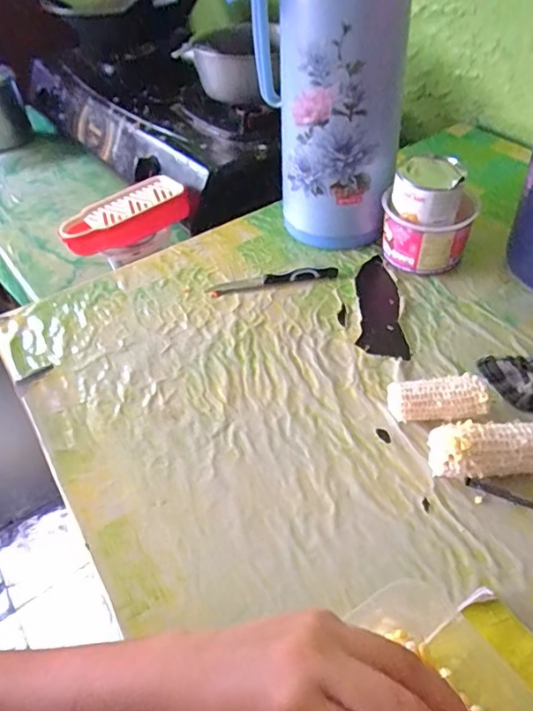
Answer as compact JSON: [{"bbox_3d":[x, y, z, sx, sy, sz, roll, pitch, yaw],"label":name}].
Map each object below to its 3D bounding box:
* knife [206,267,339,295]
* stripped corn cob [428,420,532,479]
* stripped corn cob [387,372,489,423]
[{"bbox_3d":[0.008,-0.090,0.606,0.151,0.009,0.020,-8,46,-4],"label":"knife"},{"bbox_3d":[0.176,0.076,0.412,0.086,0.038,0.041,-5,46,-1],"label":"stripped corn cob"},{"bbox_3d":[0.147,0.040,0.450,0.076,0.036,0.035,-3,46,1],"label":"stripped corn cob"}]

